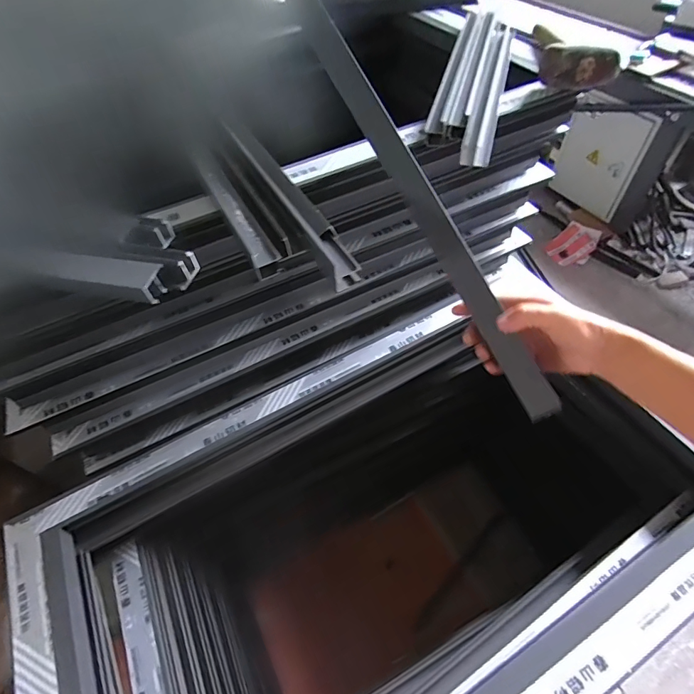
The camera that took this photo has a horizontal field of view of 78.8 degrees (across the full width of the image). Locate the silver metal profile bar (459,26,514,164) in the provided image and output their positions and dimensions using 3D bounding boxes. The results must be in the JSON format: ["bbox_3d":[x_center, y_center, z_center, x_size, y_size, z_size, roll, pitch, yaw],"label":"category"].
[{"bbox_3d":[0.215,-0.391,0.619,0.036,0.030,0.413,12,55,13],"label":"silver metal profile bar"}]

